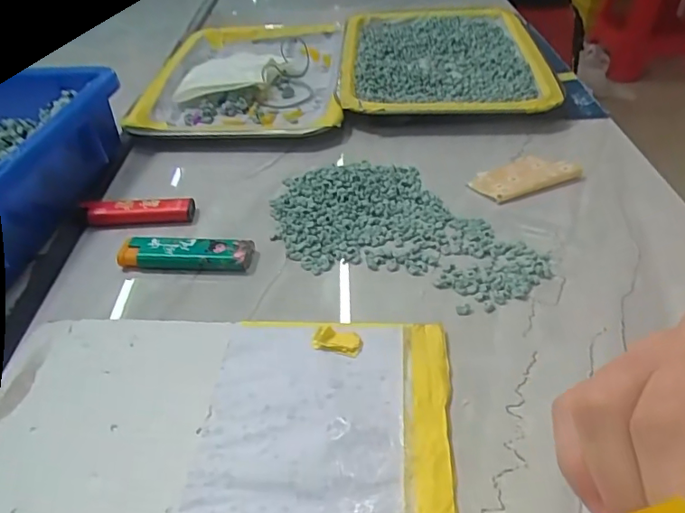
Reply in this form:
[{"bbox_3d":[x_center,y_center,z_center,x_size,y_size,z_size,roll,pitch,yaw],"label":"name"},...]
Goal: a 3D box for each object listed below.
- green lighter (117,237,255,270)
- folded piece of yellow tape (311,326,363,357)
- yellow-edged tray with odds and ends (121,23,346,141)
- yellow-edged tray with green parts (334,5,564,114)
[{"bbox_3d":[-0.097,-0.001,0.329,0.084,0.011,0.022,1,39,4],"label":"green lighter"},{"bbox_3d":[-0.002,0.042,0.268,0.024,0.007,0.013,8,40,12],"label":"folded piece of yellow tape"},{"bbox_3d":[-0.090,-0.184,0.530,0.177,0.022,0.268,-1,39,2],"label":"yellow-edged tray with odds and ends"},{"bbox_3d":[0.097,-0.199,0.531,0.189,0.023,0.275,3,39,6],"label":"yellow-edged tray with green parts"}]

